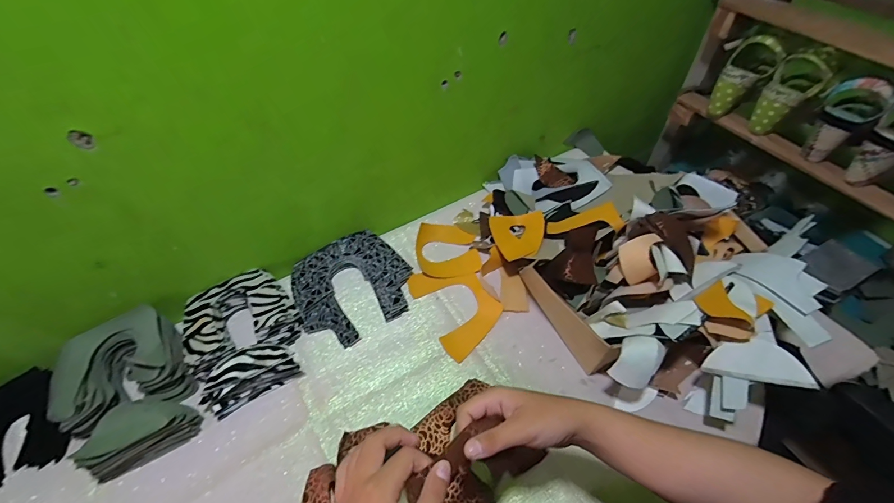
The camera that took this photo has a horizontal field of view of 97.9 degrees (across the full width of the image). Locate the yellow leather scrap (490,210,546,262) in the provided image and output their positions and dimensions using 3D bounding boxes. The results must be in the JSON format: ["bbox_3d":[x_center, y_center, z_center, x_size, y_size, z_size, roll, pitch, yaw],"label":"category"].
[{"bbox_3d":[0.131,-0.030,0.677,0.093,0.025,0.112,-17,39,-3],"label":"yellow leather scrap"}]

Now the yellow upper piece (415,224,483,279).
[{"bbox_3d":[-0.001,-0.005,0.728,0.111,0.019,0.123,-6,52,-4],"label":"yellow upper piece"}]

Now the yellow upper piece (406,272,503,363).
[{"bbox_3d":[0.014,0.087,0.663,0.116,0.010,0.172,-28,56,-19],"label":"yellow upper piece"}]

